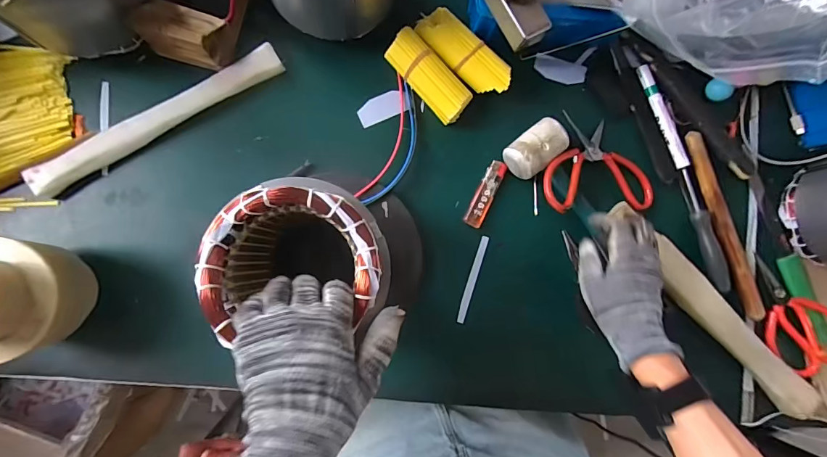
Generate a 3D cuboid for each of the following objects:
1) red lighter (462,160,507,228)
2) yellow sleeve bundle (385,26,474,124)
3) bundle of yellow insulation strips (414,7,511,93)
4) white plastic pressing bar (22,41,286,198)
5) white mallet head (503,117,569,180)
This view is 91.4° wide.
[{"bbox_3d":[0.089,-0.042,0.495,0.024,0.008,0.085,25,84,-3],"label":"red lighter"},{"bbox_3d":[0.018,-0.180,0.486,0.041,0.039,0.112,-43,90,-7],"label":"yellow sleeve bundle"},{"bbox_3d":[0.061,-0.210,0.490,0.126,0.033,0.045,39,83,-1],"label":"bundle of yellow insulation strips"},{"bbox_3d":[-0.292,-0.128,0.465,0.300,0.018,0.036,-31,89,-7],"label":"white plastic pressing bar"},{"bbox_3d":[0.147,-0.095,0.490,0.071,0.044,0.047,-39,90,-7],"label":"white mallet head"}]

